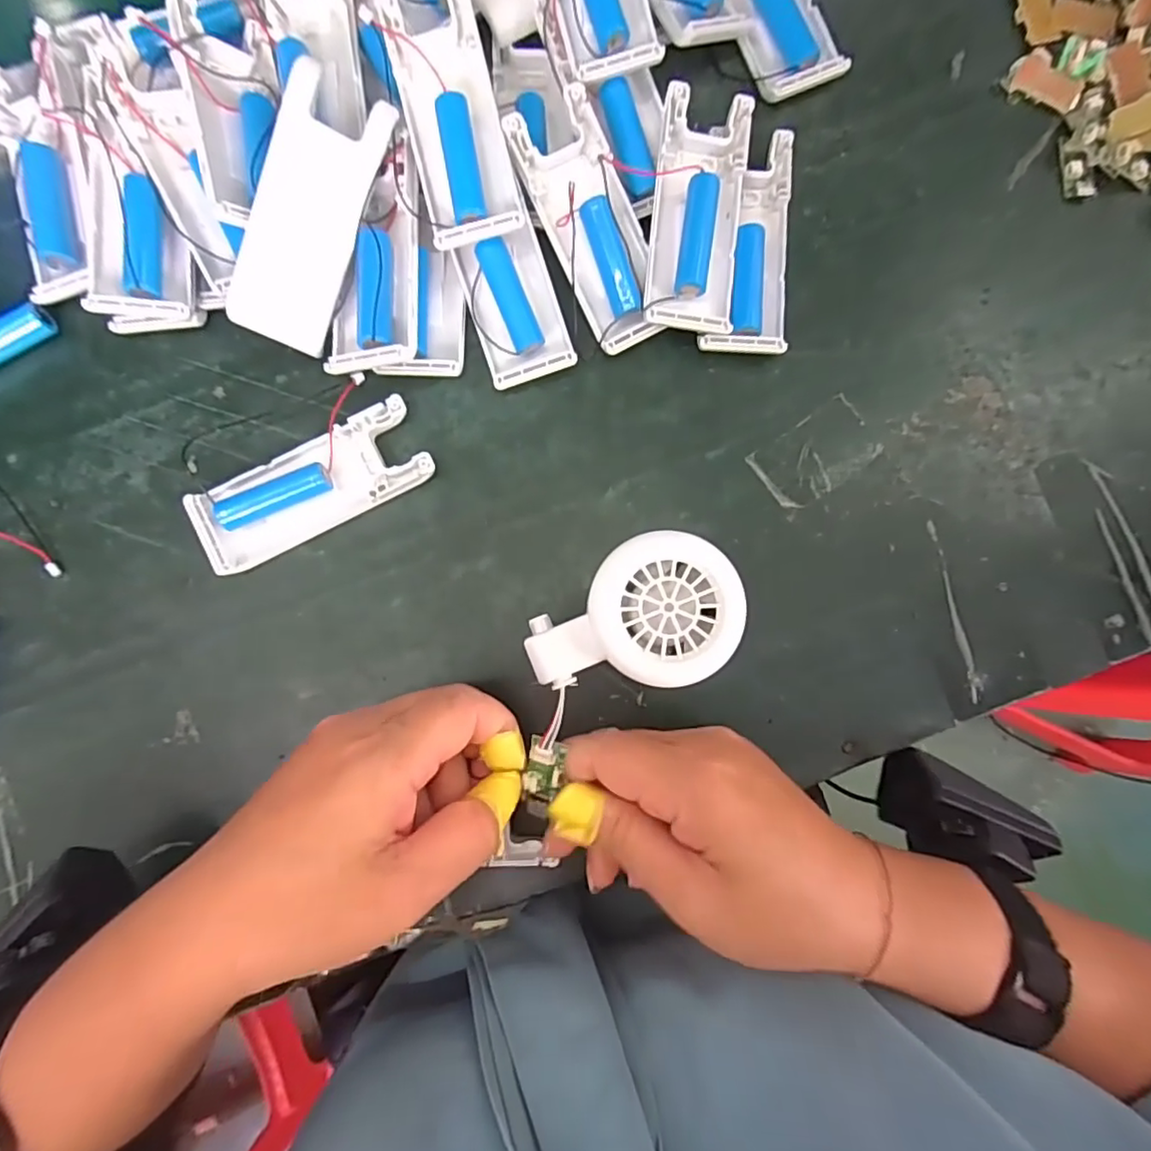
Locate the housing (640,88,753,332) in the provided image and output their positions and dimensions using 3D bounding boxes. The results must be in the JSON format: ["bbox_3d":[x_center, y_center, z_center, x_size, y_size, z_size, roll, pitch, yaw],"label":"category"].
[{"bbox_3d":[0.055,-0.161,0.271,0.039,0.023,0.101,6,87,0],"label":"housing"}]

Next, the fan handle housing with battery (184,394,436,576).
[{"bbox_3d":[-0.118,-0.040,0.269,0.104,0.017,0.039,-28,87,-2],"label":"fan handle housing with battery"}]

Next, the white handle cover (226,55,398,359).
[{"bbox_3d":[-0.109,-0.146,0.245,0.039,0.009,0.101,17,105,-27],"label":"white handle cover"}]

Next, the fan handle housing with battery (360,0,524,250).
[{"bbox_3d":[-0.052,-0.192,0.255,0.041,0.020,0.101,-15,87,-1],"label":"fan handle housing with battery"}]

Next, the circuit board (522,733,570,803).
[{"bbox_3d":[-0.012,0.076,0.234,0.015,0.007,0.024,13,87,0],"label":"circuit board"}]

